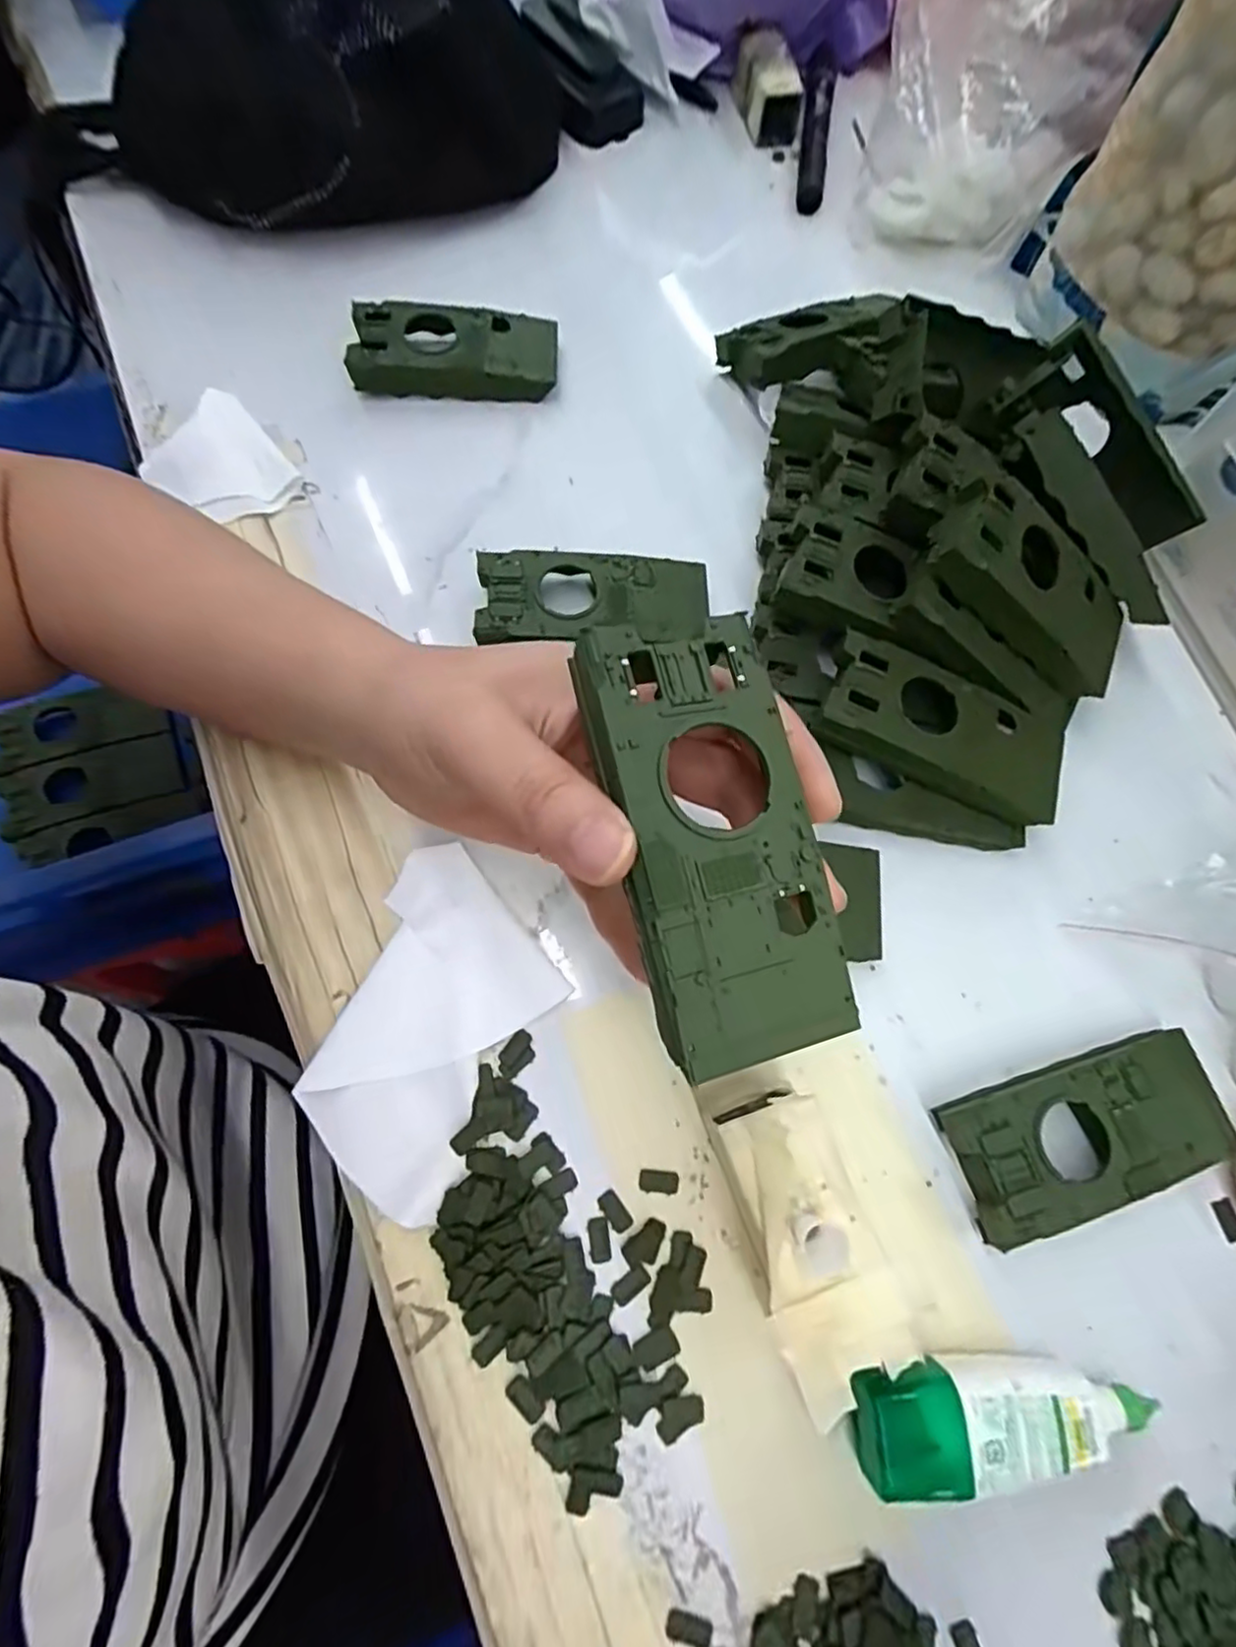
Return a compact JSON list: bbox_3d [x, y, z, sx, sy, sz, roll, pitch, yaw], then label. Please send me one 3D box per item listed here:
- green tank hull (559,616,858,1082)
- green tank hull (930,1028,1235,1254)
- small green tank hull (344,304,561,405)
[{"bbox_3d":[0.023,0.002,0.153,0.046,0.013,0.103,-13,83,-4],"label":"green tank hull"},{"bbox_3d":[0.173,0.112,0.241,0.104,0.021,0.048,-16,74,-8],"label":"green tank hull"},{"bbox_3d":[-0.084,-0.248,0.343,0.102,0.023,0.042,-1,73,-3],"label":"small green tank hull"}]

